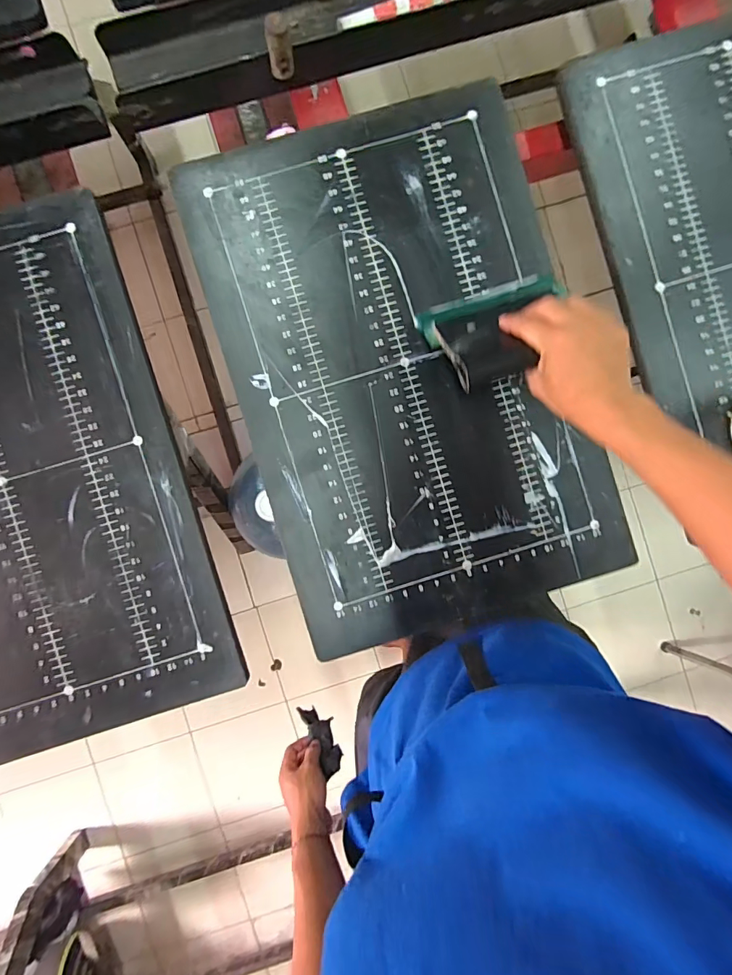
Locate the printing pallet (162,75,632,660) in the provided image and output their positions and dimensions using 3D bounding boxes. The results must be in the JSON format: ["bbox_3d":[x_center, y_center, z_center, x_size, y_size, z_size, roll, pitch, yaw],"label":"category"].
[{"bbox_3d":[0.048,-0.134,0.517,0.386,0.015,0.583,-17,91,-2],"label":"printing pallet"}]

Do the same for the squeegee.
[{"bbox_3d":[0.151,-0.178,0.493,0.160,0.055,0.105,-19,91,-2],"label":"squeegee"}]

